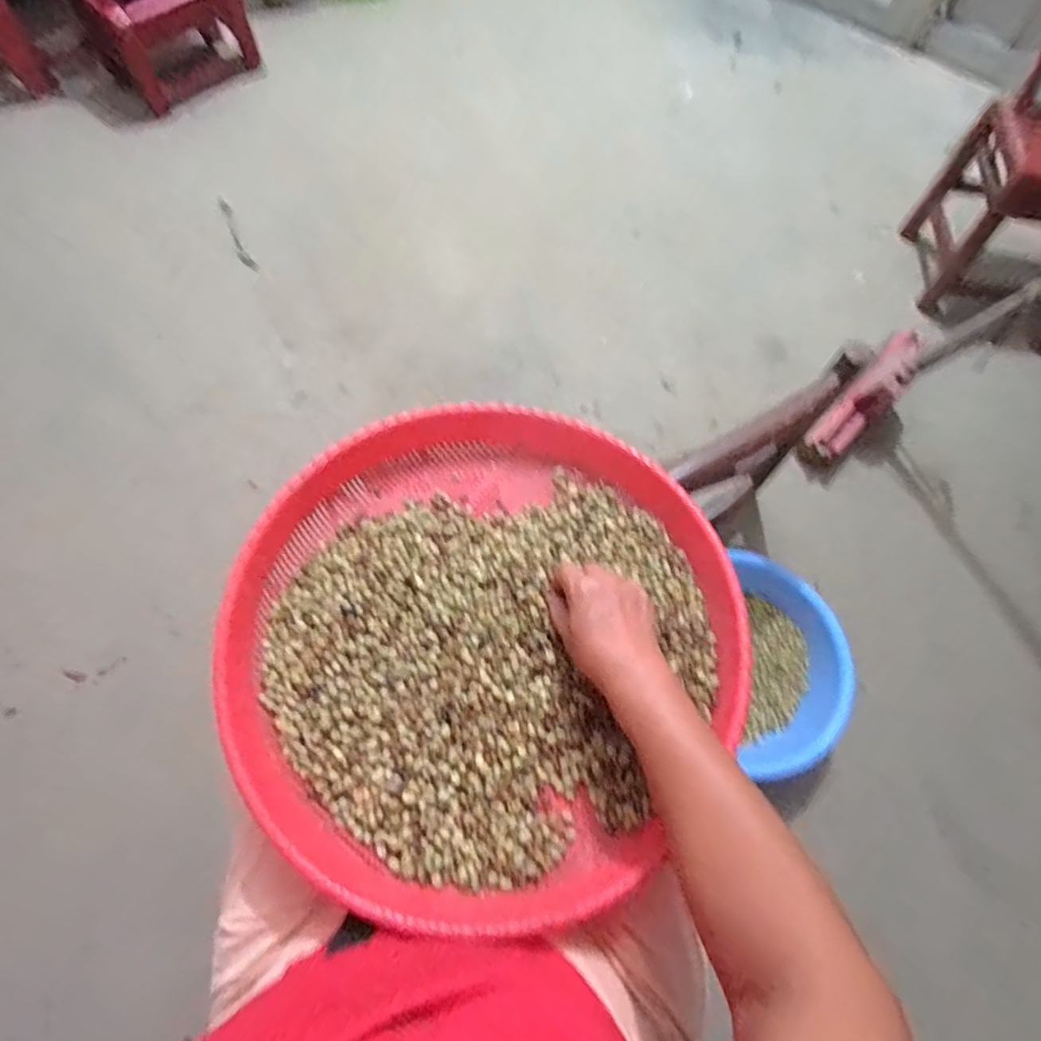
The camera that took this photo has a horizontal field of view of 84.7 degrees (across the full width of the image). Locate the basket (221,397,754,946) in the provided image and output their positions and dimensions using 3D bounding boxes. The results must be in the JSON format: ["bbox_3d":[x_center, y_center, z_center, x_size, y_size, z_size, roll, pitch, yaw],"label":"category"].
[{"bbox_3d":[-0.026,0.086,0.539,0.434,0.086,0.467,0,66,-1],"label":"basket"}]

